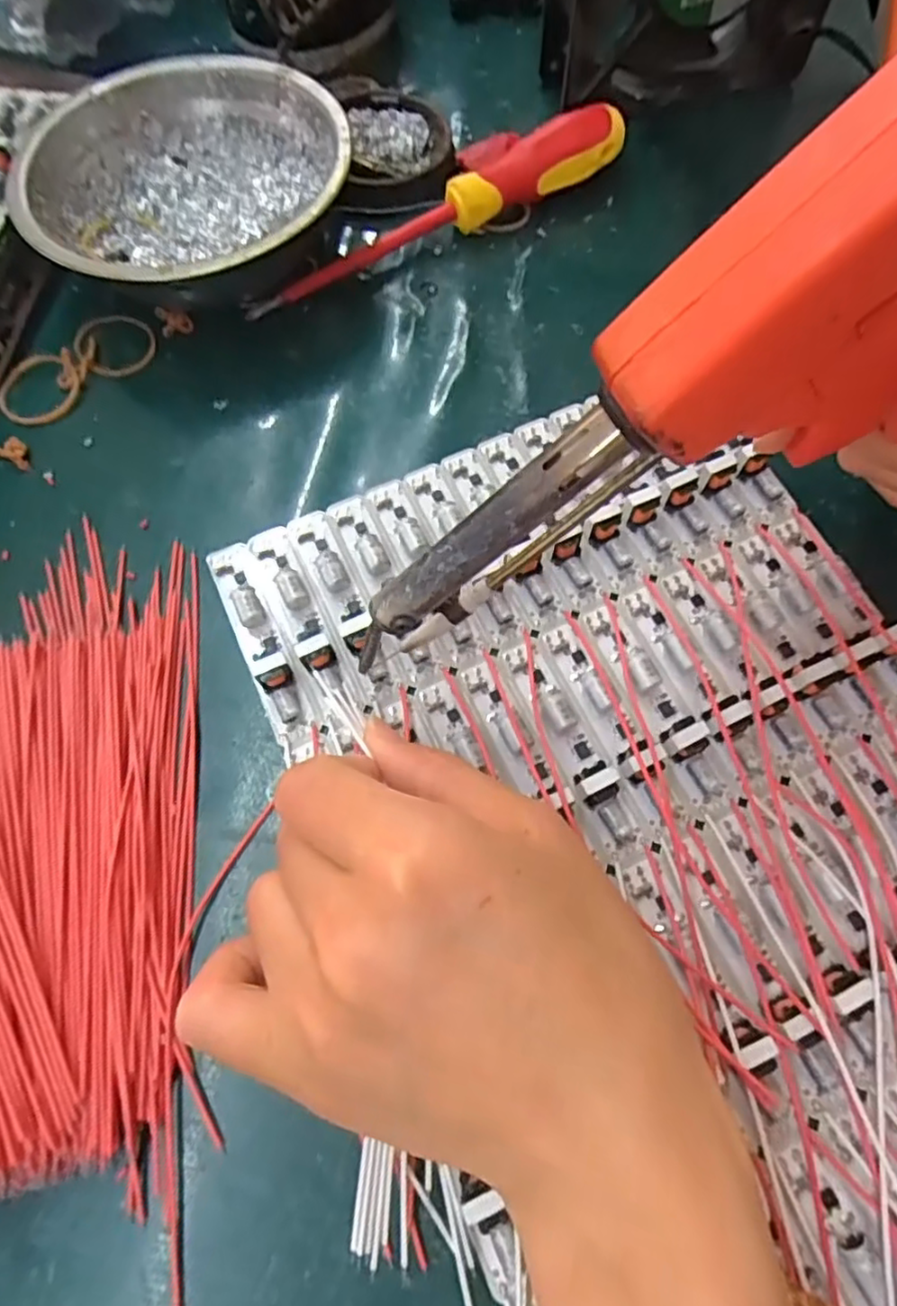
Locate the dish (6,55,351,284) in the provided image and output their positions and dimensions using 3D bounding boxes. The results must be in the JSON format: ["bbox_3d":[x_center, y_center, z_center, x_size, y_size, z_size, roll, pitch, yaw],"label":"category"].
[{"bbox_3d":[-0.103,-0.184,0.271,0.125,0.039,0.122,0,69,0],"label":"dish"}]

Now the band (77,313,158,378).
[{"bbox_3d":[-0.134,-0.124,0.269,0.029,0.004,0.030,0,69,0],"label":"band"}]

